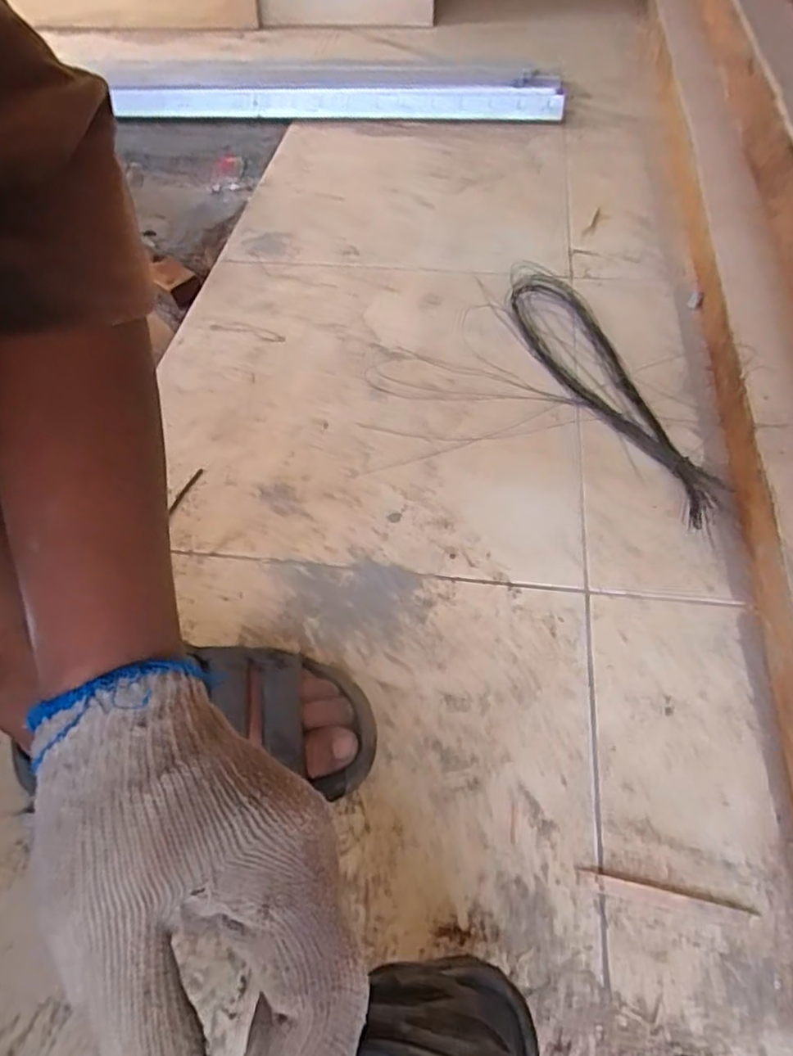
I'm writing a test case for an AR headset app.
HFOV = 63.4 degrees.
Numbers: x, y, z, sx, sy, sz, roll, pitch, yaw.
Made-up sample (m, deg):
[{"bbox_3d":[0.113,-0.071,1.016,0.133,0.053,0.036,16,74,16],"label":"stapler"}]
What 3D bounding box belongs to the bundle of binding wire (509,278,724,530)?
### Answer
[{"bbox_3d":[0.222,-0.158,0.699,0.086,0.029,0.413,-13,53,-6],"label":"bundle of binding wire"}]

